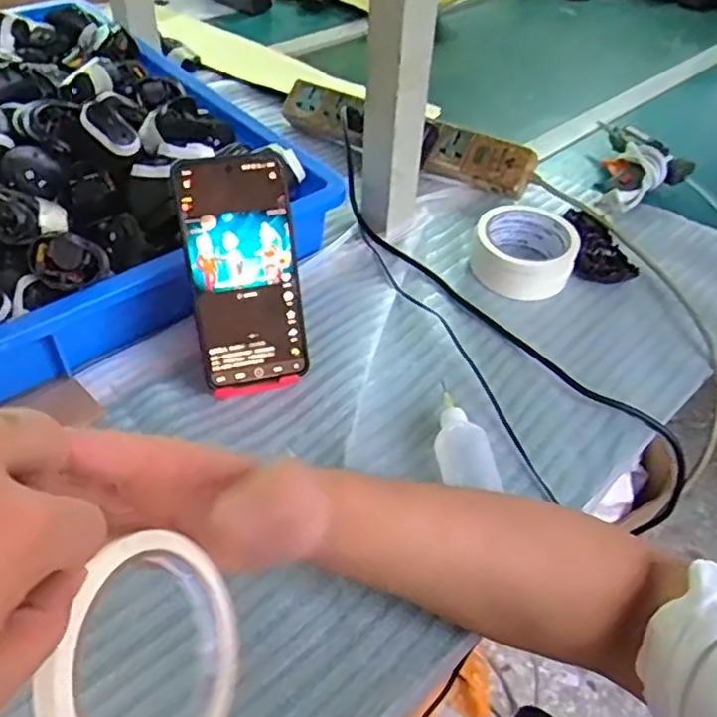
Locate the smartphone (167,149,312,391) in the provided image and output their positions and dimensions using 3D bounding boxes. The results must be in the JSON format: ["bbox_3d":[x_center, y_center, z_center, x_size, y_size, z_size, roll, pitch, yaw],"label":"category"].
[{"bbox_3d":[-0.082,-0.059,0.456,0.079,0.163,0.008,-11,18,-13],"label":"smartphone"}]

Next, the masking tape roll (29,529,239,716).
[{"bbox_3d":[-0.080,0.118,0.253,0.012,0.094,0.090,-19,56,22],"label":"masking tape roll"}]

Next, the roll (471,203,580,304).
[{"bbox_3d":[0.158,-0.102,0.611,0.093,0.045,0.092,2,46,-2],"label":"roll"}]

